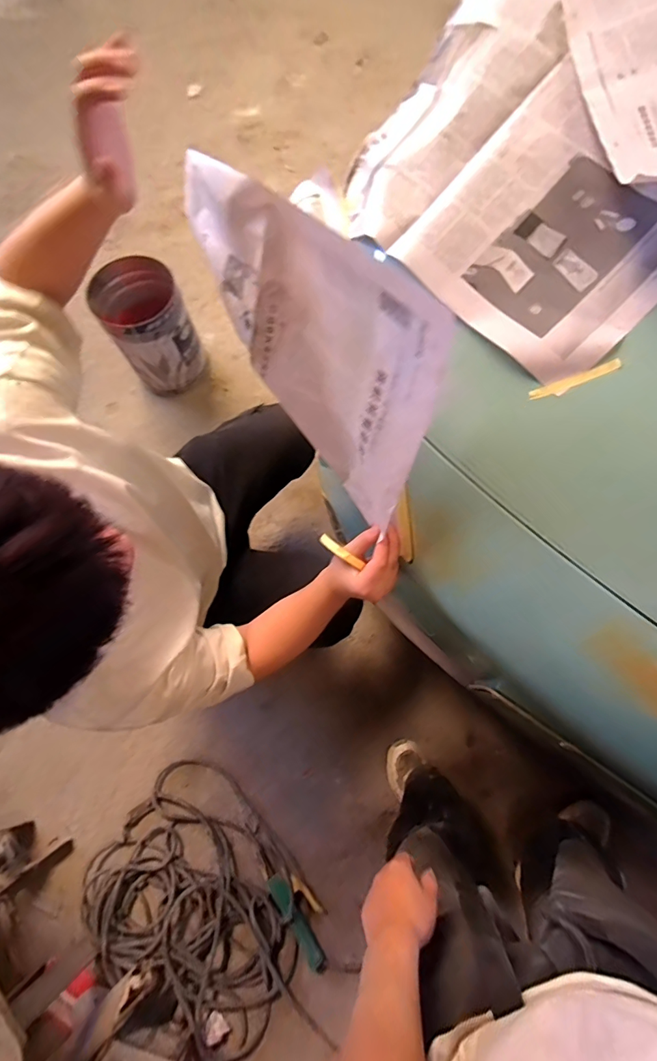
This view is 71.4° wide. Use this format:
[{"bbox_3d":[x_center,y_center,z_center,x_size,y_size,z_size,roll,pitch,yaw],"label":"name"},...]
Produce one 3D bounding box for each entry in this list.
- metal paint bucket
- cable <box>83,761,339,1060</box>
[{"bbox_3d":[-0.559,-0.643,1.469,0.244,0.333,0.248,-1,73,3],"label":"metal paint bucket"},{"bbox_3d":[-0.292,0.923,1.112,0.612,0.084,0.473,35,78,12],"label":"cable"}]

